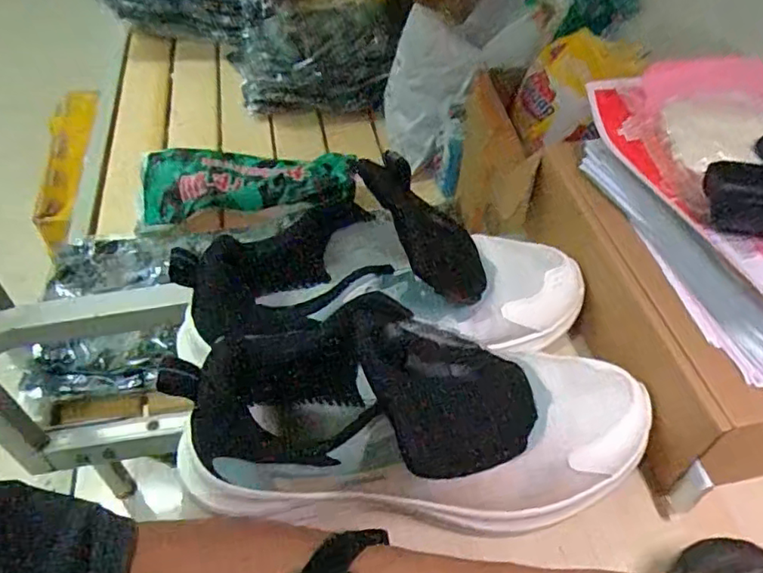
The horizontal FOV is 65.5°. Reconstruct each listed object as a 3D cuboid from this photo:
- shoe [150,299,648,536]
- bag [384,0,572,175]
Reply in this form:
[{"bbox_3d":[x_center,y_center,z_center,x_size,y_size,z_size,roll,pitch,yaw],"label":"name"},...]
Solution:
[{"bbox_3d":[0.023,0.072,0.339,0.260,0.087,0.092,1,47,1],"label":"shoe"},{"bbox_3d":[0.135,-0.389,1.034,0.377,0.149,0.180,-38,45,20],"label":"bag"}]

